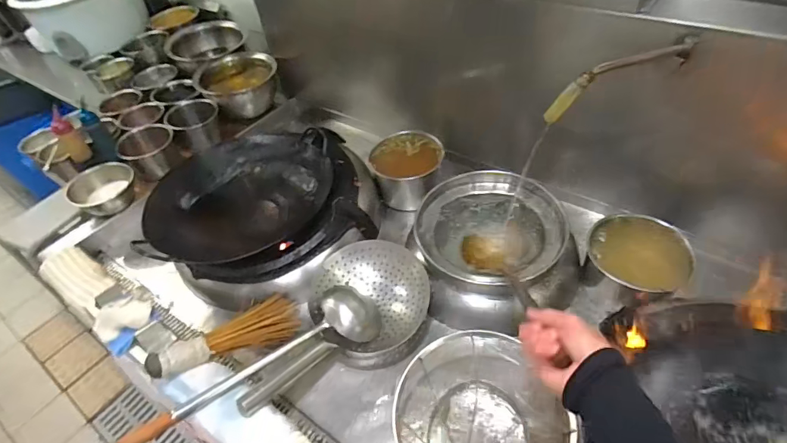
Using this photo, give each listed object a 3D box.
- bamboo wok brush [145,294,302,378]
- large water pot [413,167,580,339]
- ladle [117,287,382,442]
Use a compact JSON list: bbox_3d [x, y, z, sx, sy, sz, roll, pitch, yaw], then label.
[{"bbox_3d":[-0.326,0.227,0.878,0.088,0.051,0.291,35,33,33],"label":"bamboo wok brush"},{"bbox_3d":[0.222,0.060,1.011,0.316,0.182,0.302,-10,46,-2],"label":"large water pot"},{"bbox_3d":[-0.254,0.260,0.852,0.487,0.095,0.125,-26,49,-17],"label":"ladle"}]

